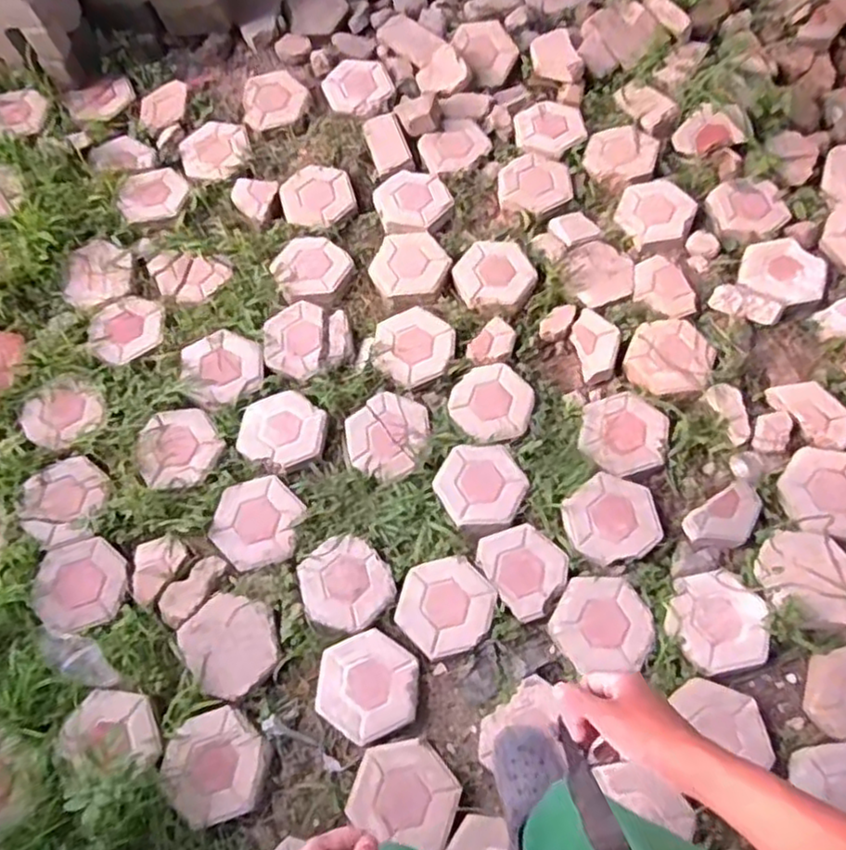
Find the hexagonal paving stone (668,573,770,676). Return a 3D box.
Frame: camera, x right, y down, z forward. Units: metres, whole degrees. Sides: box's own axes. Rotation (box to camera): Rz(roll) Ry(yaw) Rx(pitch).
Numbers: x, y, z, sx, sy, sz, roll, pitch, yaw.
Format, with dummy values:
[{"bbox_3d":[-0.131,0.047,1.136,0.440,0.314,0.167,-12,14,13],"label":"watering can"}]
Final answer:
[{"bbox_3d":[0.603,0.400,1.398,0.183,0.032,0.197,9,69,5],"label":"hexagonal paving stone"}]

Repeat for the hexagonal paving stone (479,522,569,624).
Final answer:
[{"bbox_3d":[0.225,0.310,1.491,0.164,0.034,0.192,-31,70,-10],"label":"hexagonal paving stone"}]

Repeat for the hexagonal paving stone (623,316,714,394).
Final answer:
[{"bbox_3d":[0.600,-0.168,1.670,0.209,0.034,0.198,-8,68,-1],"label":"hexagonal paving stone"}]

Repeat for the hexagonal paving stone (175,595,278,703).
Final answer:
[{"bbox_3d":[-0.401,0.457,1.439,0.182,0.031,0.198,-32,71,-11],"label":"hexagonal paving stone"}]

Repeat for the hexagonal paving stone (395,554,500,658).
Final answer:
[{"bbox_3d":[0.049,0.385,1.465,0.201,0.032,0.194,-42,73,-14],"label":"hexagonal paving stone"}]

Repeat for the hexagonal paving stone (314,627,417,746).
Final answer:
[{"bbox_3d":[-0.115,0.535,1.404,0.209,0.044,0.202,-21,69,-7],"label":"hexagonal paving stone"}]

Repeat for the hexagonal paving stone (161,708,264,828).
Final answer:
[{"bbox_3d":[-0.407,0.665,1.342,0.189,0.024,0.196,9,61,-6],"label":"hexagonal paving stone"}]

